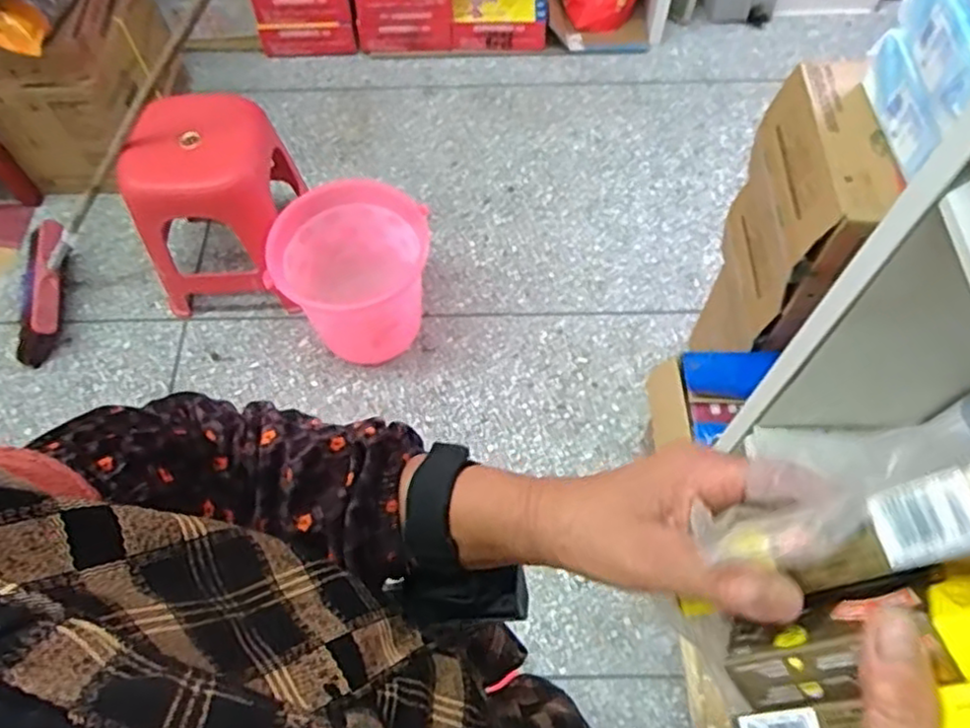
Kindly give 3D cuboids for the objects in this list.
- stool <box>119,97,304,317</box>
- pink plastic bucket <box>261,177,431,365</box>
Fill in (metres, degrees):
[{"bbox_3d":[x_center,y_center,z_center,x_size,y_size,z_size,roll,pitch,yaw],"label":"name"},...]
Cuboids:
[{"bbox_3d":[-0.584,-0.353,1.571,0.302,0.427,0.349,7,63,5],"label":"stool"},{"bbox_3d":[-0.286,-0.188,1.534,0.302,0.307,0.321,-1,62,1],"label":"pink plastic bucket"}]

